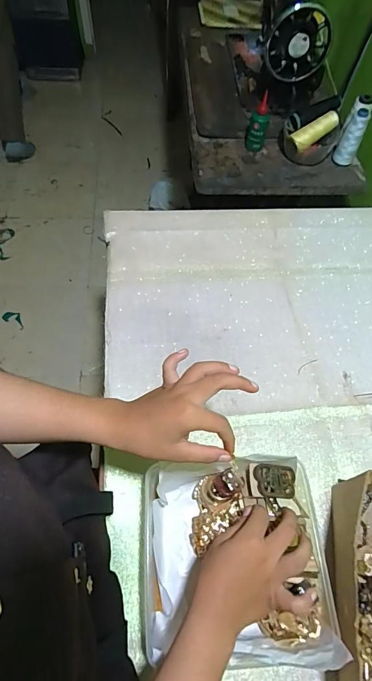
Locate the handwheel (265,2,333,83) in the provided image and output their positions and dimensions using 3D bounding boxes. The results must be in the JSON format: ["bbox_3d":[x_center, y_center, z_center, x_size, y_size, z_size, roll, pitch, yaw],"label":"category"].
[{"bbox_3d":[0.238,-0.617,0.778,0.124,0.130,0.035,-13,63,-11],"label":"handwheel"}]

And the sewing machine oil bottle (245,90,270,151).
[{"bbox_3d":[0.160,-0.480,0.826,0.045,0.111,0.035,8,61,3],"label":"sewing machine oil bottle"}]

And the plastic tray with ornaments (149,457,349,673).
[{"bbox_3d":[0.052,0.238,0.426,0.202,0.086,0.193,-2,62,2],"label":"plastic tray with ornaments"}]

